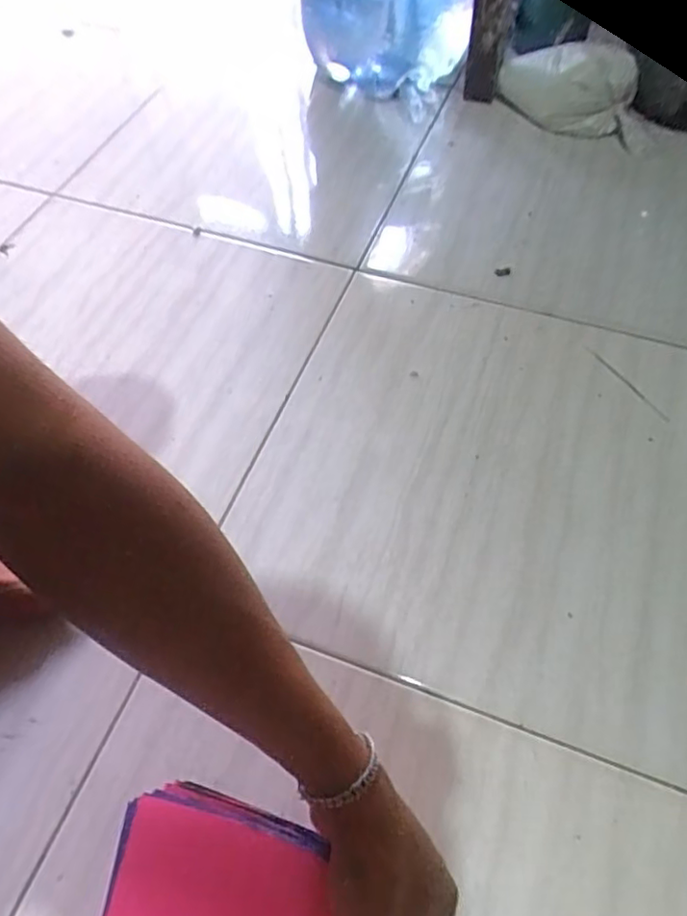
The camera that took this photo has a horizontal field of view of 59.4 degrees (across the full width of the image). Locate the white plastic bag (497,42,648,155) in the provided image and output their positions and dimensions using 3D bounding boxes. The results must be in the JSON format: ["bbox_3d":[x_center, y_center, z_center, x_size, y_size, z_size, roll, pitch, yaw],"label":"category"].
[{"bbox_3d":[0.307,-0.487,0.789,0.215,0.068,0.110,36,66,21],"label":"white plastic bag"}]

